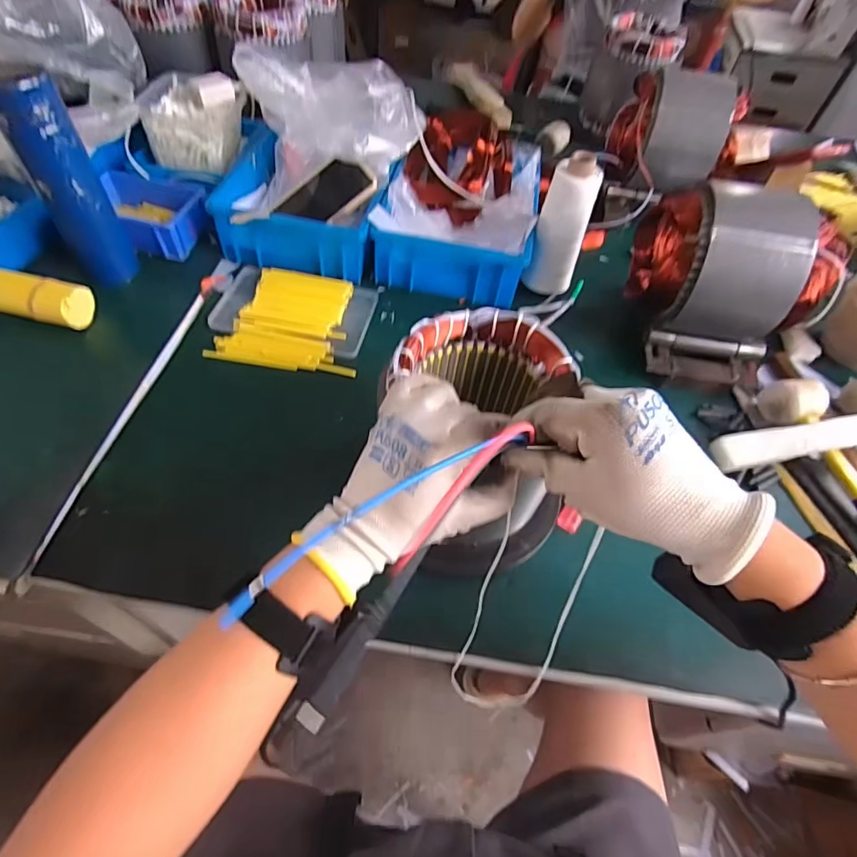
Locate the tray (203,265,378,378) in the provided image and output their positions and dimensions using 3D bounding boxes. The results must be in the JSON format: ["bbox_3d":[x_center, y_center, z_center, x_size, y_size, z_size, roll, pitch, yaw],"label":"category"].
[{"bbox_3d":[-0.169,-0.137,0.622,0.184,0.018,0.160,7,54,0],"label":"tray"}]

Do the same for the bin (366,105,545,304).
[{"bbox_3d":[0.046,-0.317,0.709,0.201,0.102,0.277,10,54,2],"label":"bin"}]

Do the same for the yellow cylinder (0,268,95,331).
[{"bbox_3d":[-0.444,-0.144,0.569,0.119,0.049,0.046,13,54,4],"label":"yellow cylinder"}]

